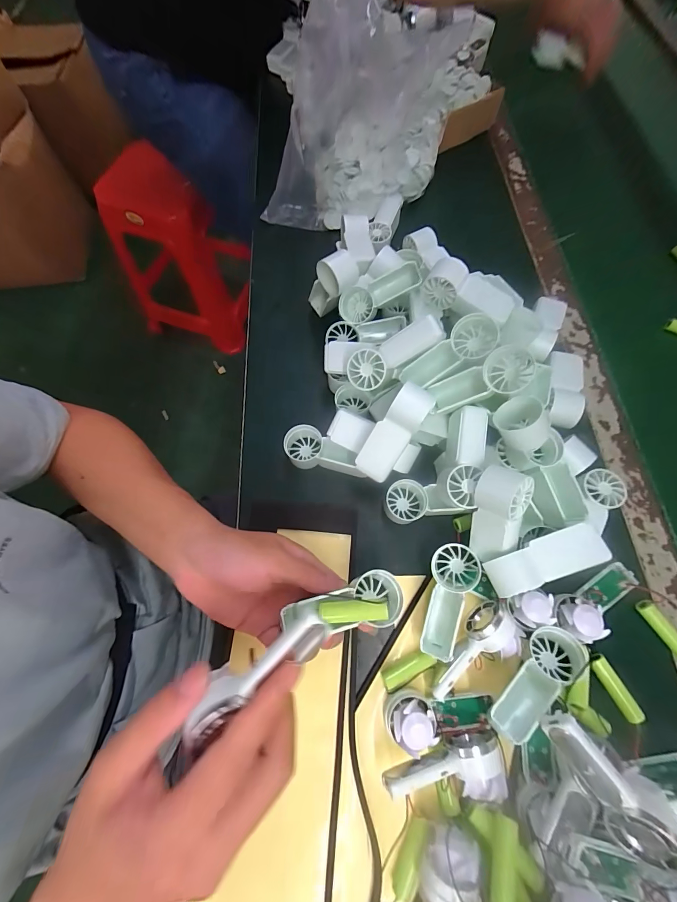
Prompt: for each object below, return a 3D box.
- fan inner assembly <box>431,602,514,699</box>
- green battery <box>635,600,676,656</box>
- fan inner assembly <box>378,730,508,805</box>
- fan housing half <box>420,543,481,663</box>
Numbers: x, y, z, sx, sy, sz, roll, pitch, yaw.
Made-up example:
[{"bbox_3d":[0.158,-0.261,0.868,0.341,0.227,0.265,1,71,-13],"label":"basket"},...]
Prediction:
[{"bbox_3d":[0.113,0.170,0.292,0.093,0.030,0.028,-36,74,-12],"label":"fan inner assembly"},{"bbox_3d":[0.295,0.161,0.306,0.014,0.014,0.053,-34,76,-13],"label":"green battery"},{"bbox_3d":[0.080,0.242,0.257,0.091,0.036,0.036,-3,70,-1],"label":"fan inner assembly"},{"bbox_3d":[0.101,0.137,0.315,0.036,0.017,0.099,16,82,6],"label":"fan housing half"}]

